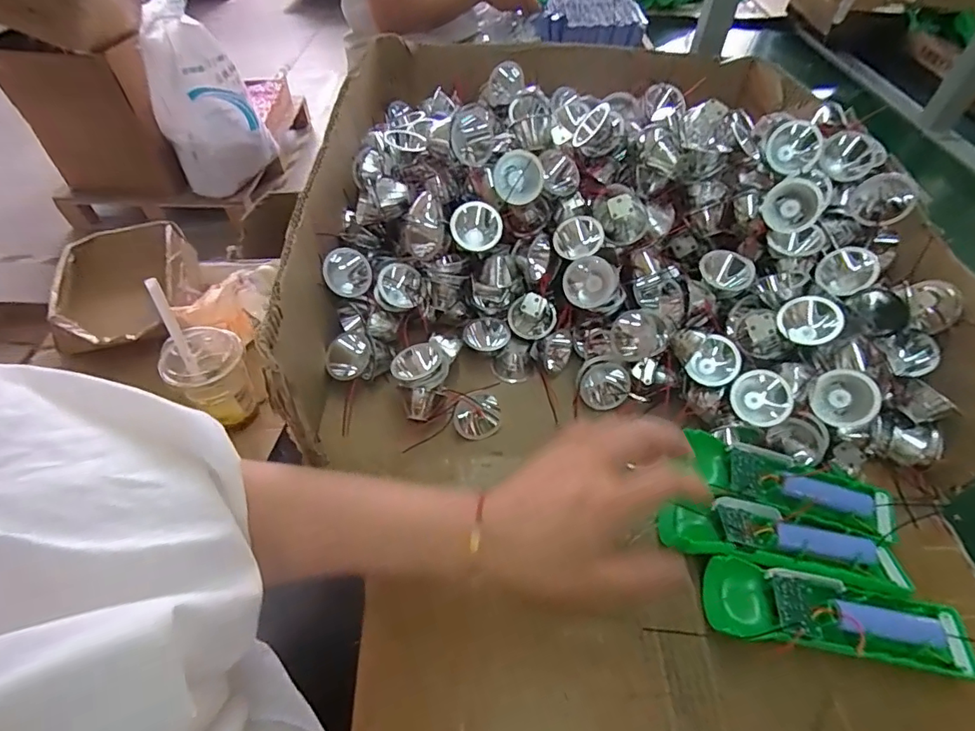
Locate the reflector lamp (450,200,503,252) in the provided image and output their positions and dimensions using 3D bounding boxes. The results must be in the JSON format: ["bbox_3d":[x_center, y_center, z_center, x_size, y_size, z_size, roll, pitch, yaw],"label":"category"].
[{"bbox_3d":[-0.008,-0.123,0.434,0.044,0.040,0.026,3,21,9],"label":"reflector lamp"}]

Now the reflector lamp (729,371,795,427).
[{"bbox_3d":[0.224,0.026,0.402,0.043,0.028,0.043,1,91,26],"label":"reflector lamp"}]

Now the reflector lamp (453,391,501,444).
[{"bbox_3d":[-0.009,0.044,0.432,0.039,0.027,0.039,-13,90,-5],"label":"reflector lamp"}]

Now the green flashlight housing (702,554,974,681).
[{"bbox_3d":[0.232,0.169,0.331,0.160,0.031,0.049,8,51,7],"label":"green flashlight housing"}]

